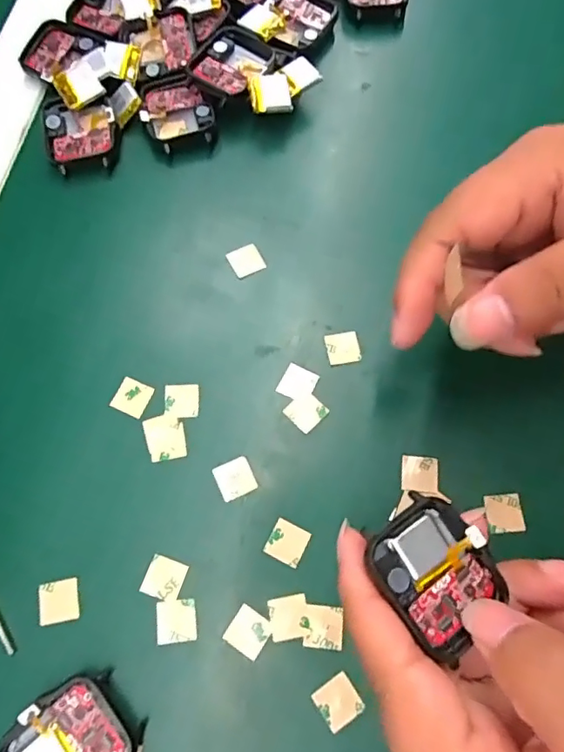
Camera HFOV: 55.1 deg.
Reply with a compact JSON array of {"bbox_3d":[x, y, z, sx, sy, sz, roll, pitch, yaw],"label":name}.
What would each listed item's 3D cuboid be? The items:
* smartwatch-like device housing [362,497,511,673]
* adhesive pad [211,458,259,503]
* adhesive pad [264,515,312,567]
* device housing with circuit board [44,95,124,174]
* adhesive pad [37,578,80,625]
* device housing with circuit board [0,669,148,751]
[{"bbox_3d":[0.050,0.062,0.175,0.040,0.012,0.040,43,75,12],"label":"smartwatch-like device housing"},{"bbox_3d":[-0.020,0.044,0.231,0.016,0.004,0.016,-25,74,-10],"label":"adhesive pad"},{"bbox_3d":[0.002,0.068,0.223,0.015,0.004,0.015,25,72,7],"label":"adhesive pad"},{"bbox_3d":[-0.106,-0.130,0.285,0.038,0.010,0.042,-9,71,-5],"label":"device housing with circuit board"},{"bbox_3d":[-0.089,0.090,0.216,0.016,0.004,0.016,-11,72,-6],"label":"adhesive pad"},{"bbox_3d":[-0.077,0.134,0.194,0.045,0.011,0.037,-38,76,-14],"label":"device housing with circuit board"}]

